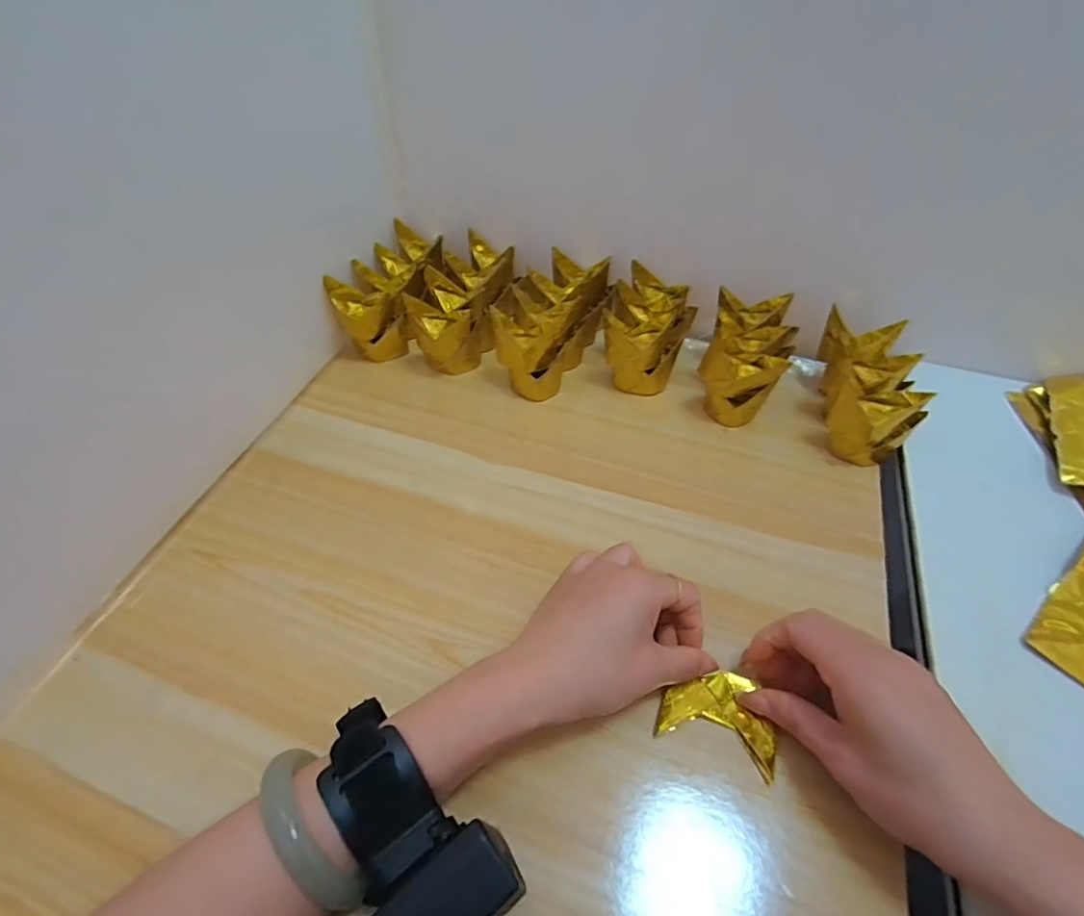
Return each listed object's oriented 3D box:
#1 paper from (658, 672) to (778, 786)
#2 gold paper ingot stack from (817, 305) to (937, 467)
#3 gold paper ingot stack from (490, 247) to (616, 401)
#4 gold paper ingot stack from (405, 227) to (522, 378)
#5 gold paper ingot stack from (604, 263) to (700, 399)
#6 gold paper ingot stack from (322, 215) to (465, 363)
[{"bbox_3d":[0.094,0.135,0.290,0.059,0.005,0.045,14,50,14],"label":"paper"},{"bbox_3d":[0.244,-0.054,0.418,0.057,0.064,0.103,8,50,6],"label":"gold paper ingot stack"},{"bbox_3d":[0.012,-0.116,0.475,0.073,0.067,0.137,16,51,13],"label":"gold paper ingot stack"},{"bbox_3d":[-0.066,-0.143,0.477,0.065,0.062,0.137,12,62,12],"label":"gold paper ingot stack"},{"bbox_3d":[0.091,-0.109,0.468,0.067,0.061,0.103,14,50,11],"label":"gold paper ingot stack"},{"bbox_3d":[-0.124,-0.150,0.499,0.072,0.067,0.131,14,50,11],"label":"gold paper ingot stack"}]

